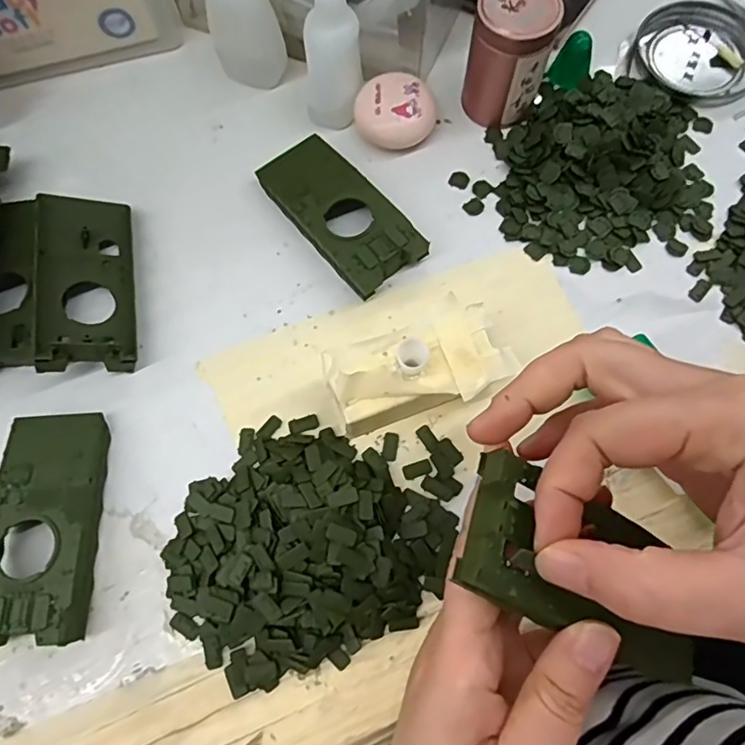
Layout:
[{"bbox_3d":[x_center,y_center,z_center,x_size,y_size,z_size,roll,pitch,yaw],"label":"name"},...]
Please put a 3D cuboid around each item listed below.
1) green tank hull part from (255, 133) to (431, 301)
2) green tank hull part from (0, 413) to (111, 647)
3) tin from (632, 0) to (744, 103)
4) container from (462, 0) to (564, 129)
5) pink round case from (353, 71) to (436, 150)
[{"bbox_3d":[-0.020,-0.092,0.315,0.047,0.021,0.104,-37,74,-11],"label":"green tank hull part"},{"bbox_3d":[-0.155,0.072,0.264,0.046,0.020,0.102,-4,71,0],"label":"green tank hull part"},{"bbox_3d":[0.209,-0.205,0.359,0.079,0.012,0.076,0,71,1],"label":"tin"},{"bbox_3d":[0.077,-0.182,0.319,0.042,0.064,0.040,0,71,1],"label":"container"},{"bbox_3d":[0.014,-0.156,0.335,0.047,0.024,0.042,3,71,2],"label":"pink round case"}]

